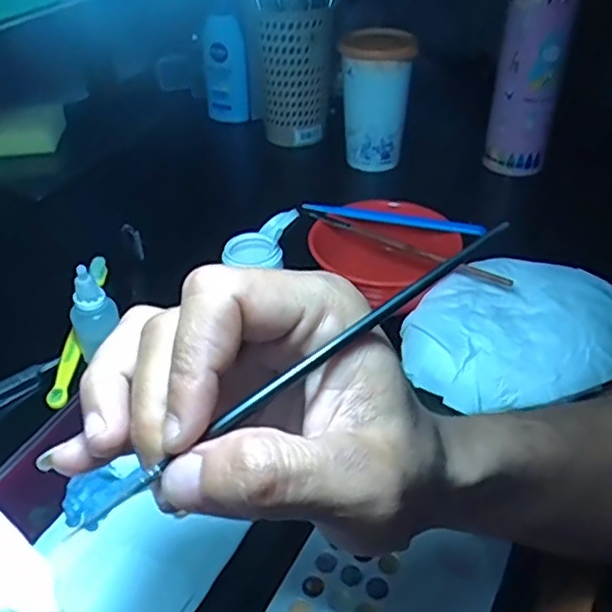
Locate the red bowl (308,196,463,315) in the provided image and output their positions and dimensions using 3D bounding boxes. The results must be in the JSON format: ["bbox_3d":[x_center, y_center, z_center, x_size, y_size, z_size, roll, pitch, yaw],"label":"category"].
[{"bbox_3d":[0.058,-0.040,0.490,0.101,0.047,0.087,29,47,31],"label":"red bowl"}]

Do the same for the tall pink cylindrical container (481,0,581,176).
[{"bbox_3d":[0.213,-0.235,0.605,0.061,0.217,0.073,11,40,14],"label":"tall pink cylindrical container"}]

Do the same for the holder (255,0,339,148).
[{"bbox_3d":[-0.008,-0.259,0.713,0.074,0.135,0.081,5,39,6],"label":"holder"}]

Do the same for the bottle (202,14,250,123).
[{"bbox_3d":[-0.093,-0.280,0.757,0.051,0.124,0.027,8,43,9],"label":"bottle"}]

